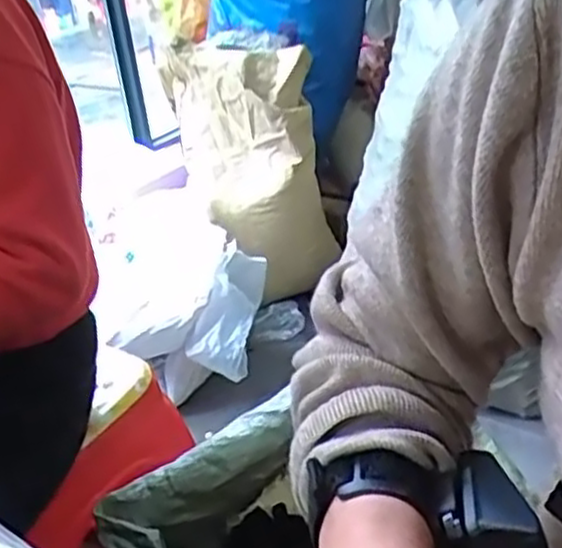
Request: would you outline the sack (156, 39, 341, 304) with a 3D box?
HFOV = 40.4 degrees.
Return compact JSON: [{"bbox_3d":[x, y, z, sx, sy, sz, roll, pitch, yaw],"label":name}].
[{"bbox_3d":[-0.063,-0.231,1.815,0.345,0.587,0.267,-10,27,-6],"label":"sack"}]

